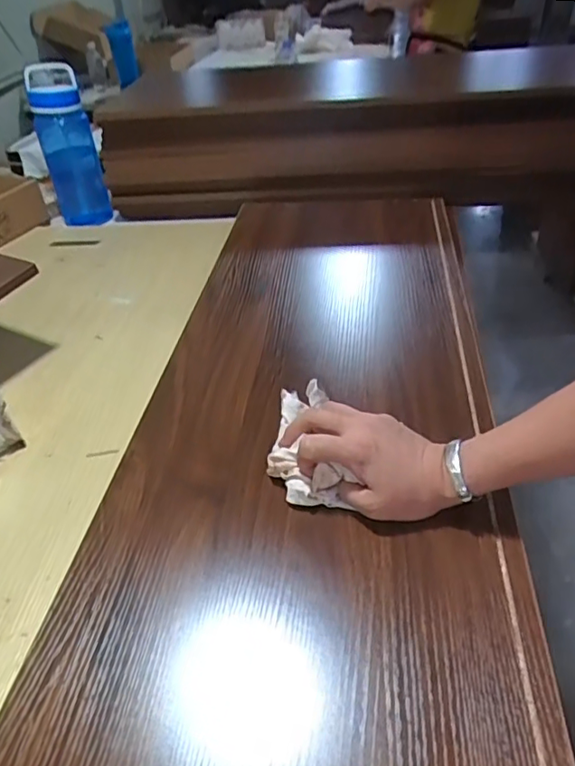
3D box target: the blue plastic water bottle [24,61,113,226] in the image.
[{"bbox_3d":[-0.431,-0.469,1.098,0.089,0.279,0.074,-26,43,-25],"label":"blue plastic water bottle"}]

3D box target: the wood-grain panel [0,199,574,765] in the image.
[{"bbox_3d":[0.024,0.014,0.592,0.349,0.026,0.923,1,39,7],"label":"wood-grain panel"}]

